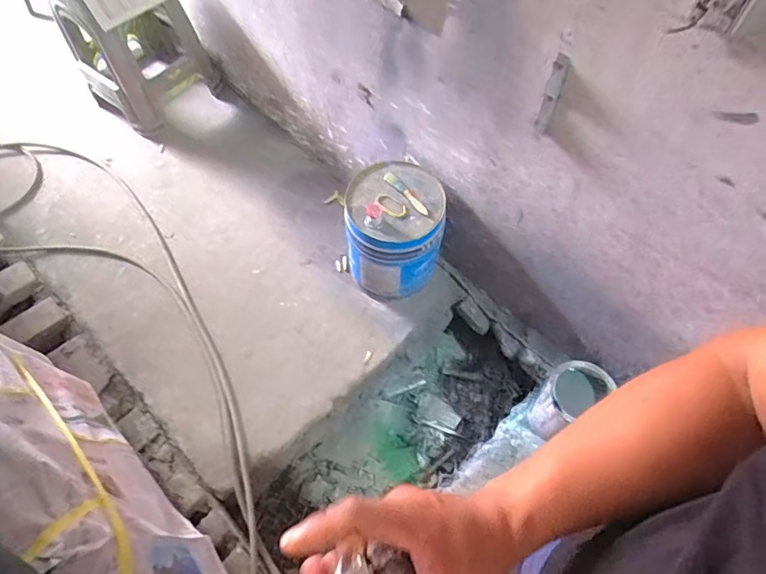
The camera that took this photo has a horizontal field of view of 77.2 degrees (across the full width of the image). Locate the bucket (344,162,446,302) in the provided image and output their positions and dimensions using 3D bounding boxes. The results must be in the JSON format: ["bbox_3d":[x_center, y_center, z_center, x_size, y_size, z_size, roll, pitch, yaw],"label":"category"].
[{"bbox_3d":[0.028,-0.161,1.448,0.263,0.360,0.281,0,61,0],"label":"bucket"}]

